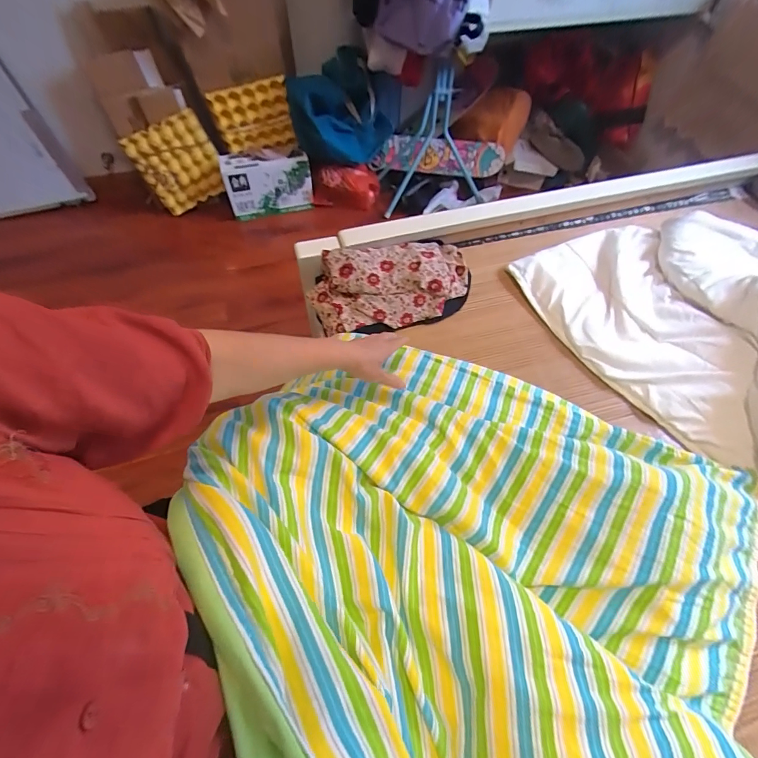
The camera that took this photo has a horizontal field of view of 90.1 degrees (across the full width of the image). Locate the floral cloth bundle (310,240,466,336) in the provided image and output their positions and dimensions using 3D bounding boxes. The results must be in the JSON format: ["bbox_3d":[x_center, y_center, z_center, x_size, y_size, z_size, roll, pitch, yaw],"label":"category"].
[{"bbox_3d":[0.028,-0.200,0.793,0.340,0.103,0.177,-17,63,-9],"label":"floral cloth bundle"}]

